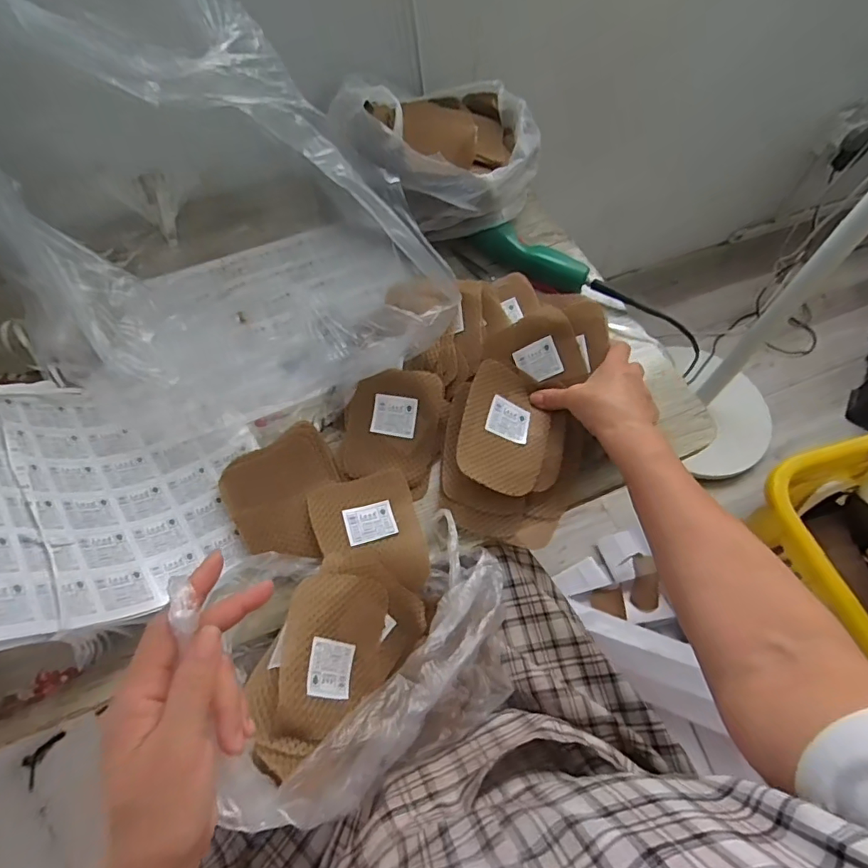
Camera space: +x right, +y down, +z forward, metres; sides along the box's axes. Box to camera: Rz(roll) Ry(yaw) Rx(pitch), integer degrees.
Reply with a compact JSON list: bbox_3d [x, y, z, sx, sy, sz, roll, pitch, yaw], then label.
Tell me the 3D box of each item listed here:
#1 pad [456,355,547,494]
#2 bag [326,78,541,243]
[{"bbox_3d":[0.071,-0.006,0.515,0.089,0.018,0.128,22,63,-11],"label":"pad"},{"bbox_3d":[0.019,-0.348,0.648,0.229,0.120,0.189,-24,64,-15],"label":"bag"}]

